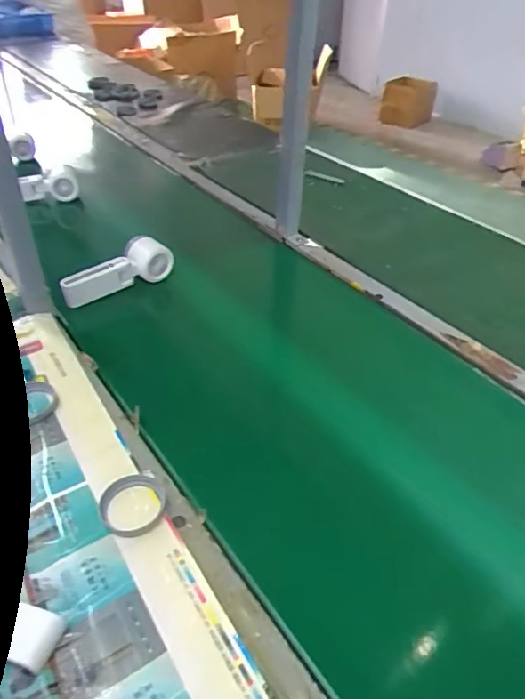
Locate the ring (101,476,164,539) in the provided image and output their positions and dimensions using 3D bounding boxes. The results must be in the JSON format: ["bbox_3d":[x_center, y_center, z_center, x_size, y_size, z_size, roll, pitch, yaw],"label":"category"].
[{"bbox_3d":[-0.119,0.143,0.493,0.058,0.013,0.059,1,38,-1],"label":"ring"}]

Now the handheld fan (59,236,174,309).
[{"bbox_3d":[-0.219,-0.118,0.795,0.165,0.055,0.051,-21,44,-26],"label":"handheld fan"}]

